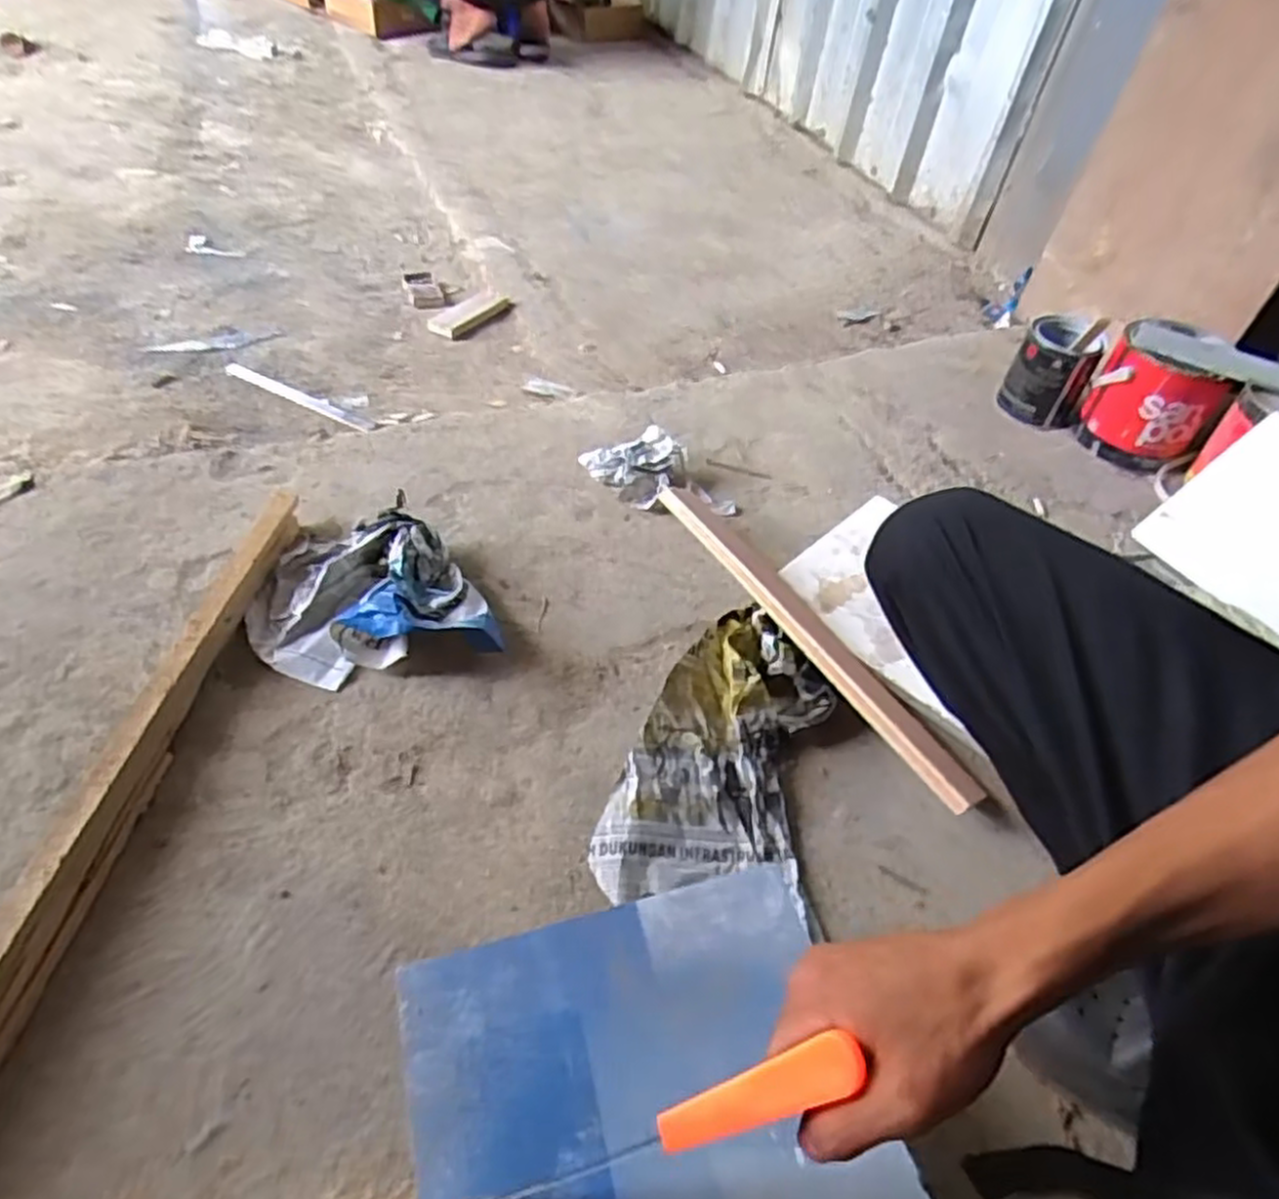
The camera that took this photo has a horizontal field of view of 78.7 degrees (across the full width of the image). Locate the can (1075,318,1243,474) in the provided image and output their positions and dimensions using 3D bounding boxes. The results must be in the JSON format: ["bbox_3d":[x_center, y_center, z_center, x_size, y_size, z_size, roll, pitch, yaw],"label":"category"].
[{"bbox_3d":[0.743,-0.293,1.133,0.163,0.166,0.145,24,49,14],"label":"can"}]

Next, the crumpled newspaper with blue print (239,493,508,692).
[{"bbox_3d":[-0.279,-0.014,0.802,0.232,0.076,0.194,-8,49,-14],"label":"crumpled newspaper with blue print"}]

